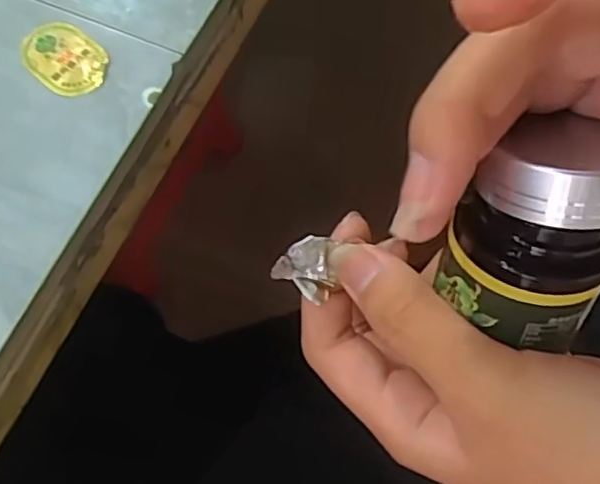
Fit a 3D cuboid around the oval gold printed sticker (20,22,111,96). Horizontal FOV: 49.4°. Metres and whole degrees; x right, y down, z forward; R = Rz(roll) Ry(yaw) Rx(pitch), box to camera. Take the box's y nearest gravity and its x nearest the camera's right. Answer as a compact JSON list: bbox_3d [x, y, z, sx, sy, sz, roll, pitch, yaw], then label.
[{"bbox_3d":[-0.066,-0.052,0.183,0.026,0.004,0.019,41,74,15],"label":"oval gold printed sticker"}]

